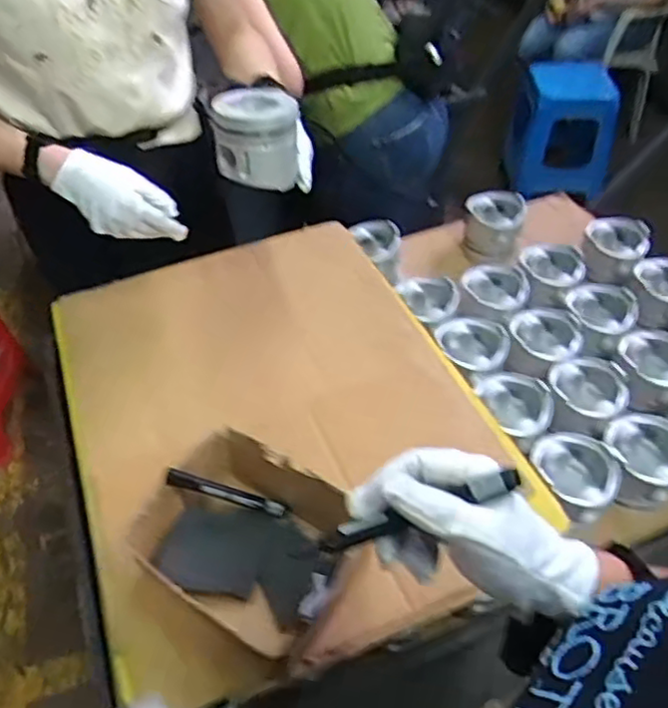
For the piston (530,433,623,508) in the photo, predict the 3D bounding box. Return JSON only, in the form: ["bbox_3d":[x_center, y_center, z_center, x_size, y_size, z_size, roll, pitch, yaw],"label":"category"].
[{"bbox_3d":[0.299,0.158,0.825,0.105,0.067,0.103,0,47,1],"label":"piston"}]

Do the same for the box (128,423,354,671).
[{"bbox_3d":[-0.085,0.190,0.655,0.193,0.088,0.166,21,51,19],"label":"box"}]

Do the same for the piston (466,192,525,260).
[{"bbox_3d":[0.295,-0.245,1.210,0.099,0.107,0.099,13,49,13],"label":"piston"}]

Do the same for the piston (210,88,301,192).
[{"bbox_3d":[-0.096,-0.274,0.829,0.098,0.088,0.120,-2,47,-1],"label":"piston"}]

